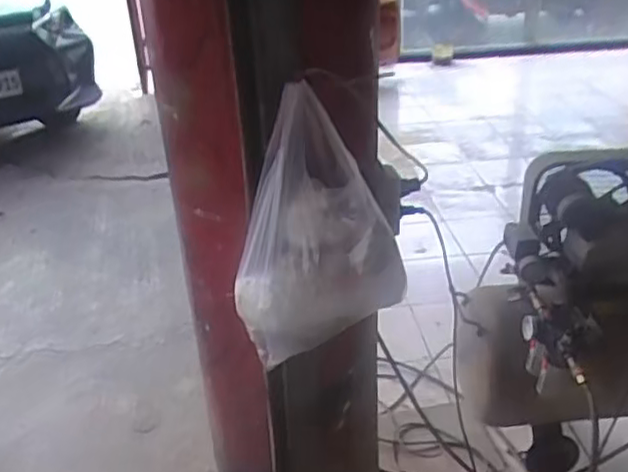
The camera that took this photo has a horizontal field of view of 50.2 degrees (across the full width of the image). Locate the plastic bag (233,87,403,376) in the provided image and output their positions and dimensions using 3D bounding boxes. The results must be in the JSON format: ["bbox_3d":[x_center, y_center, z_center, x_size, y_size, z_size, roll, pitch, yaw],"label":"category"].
[{"bbox_3d":[0.002,-0.016,0.999,0.247,0.326,0.217,-6,30,-7],"label":"plastic bag"}]

